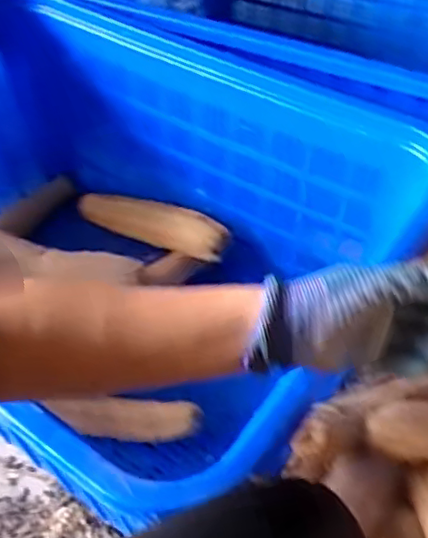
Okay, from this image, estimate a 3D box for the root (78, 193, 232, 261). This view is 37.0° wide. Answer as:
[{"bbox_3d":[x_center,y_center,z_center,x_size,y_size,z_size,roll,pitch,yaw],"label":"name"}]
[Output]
[{"bbox_3d":[-0.099,-0.082,1.102,0.281,0.077,0.071,23,53,21],"label":"root"}]

